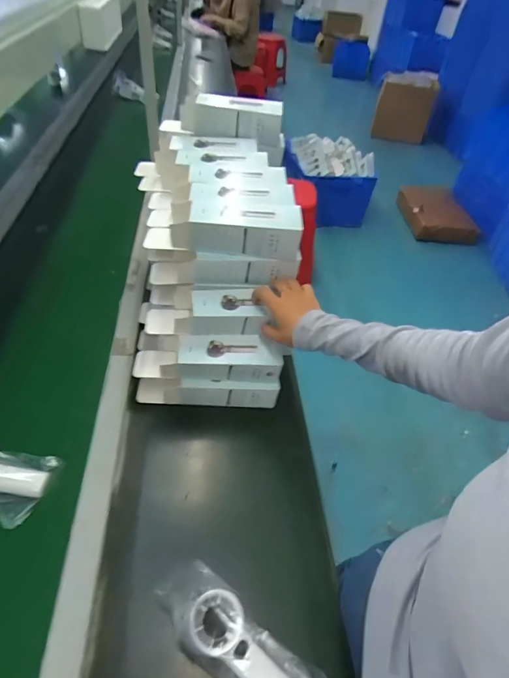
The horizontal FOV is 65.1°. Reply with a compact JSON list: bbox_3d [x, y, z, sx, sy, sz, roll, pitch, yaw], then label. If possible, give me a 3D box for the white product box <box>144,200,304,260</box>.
[{"bbox_3d":[-0.047,-0.166,0.595,0.228,0.062,0.066,5,44,-2],"label":"white product box"}]

